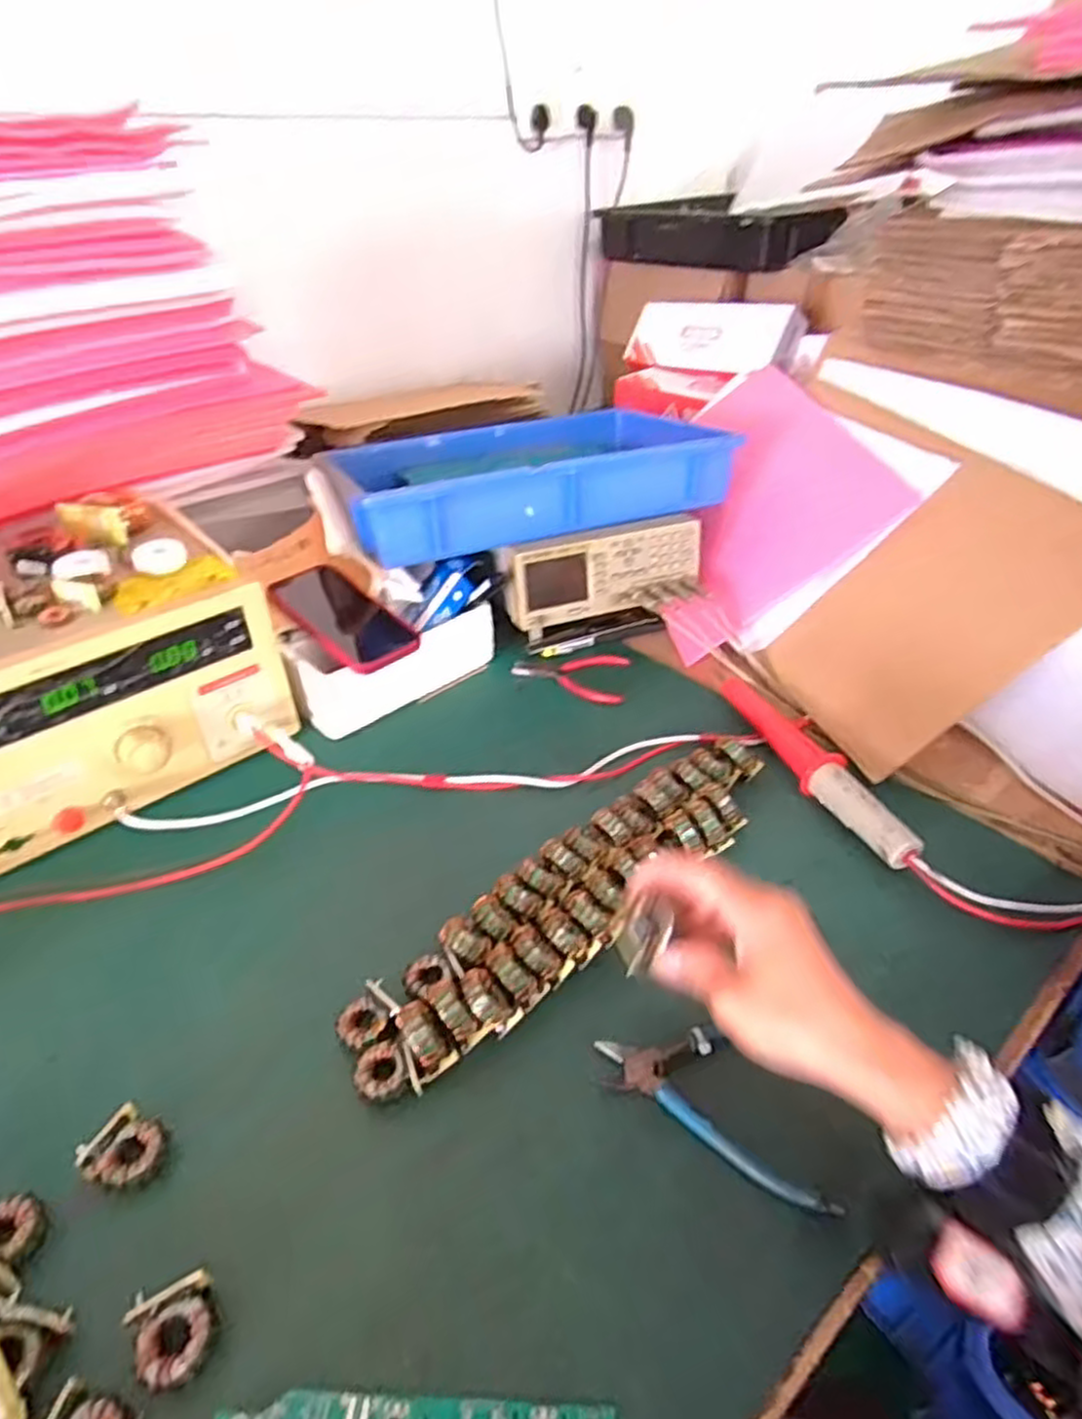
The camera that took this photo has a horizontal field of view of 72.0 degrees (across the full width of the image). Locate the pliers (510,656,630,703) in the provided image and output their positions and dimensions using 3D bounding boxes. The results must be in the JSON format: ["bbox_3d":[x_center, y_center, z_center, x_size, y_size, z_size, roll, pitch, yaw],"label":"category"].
[{"bbox_3d":[0.029,-0.037,0.806,0.125,0.013,0.082,7,38,11],"label":"pliers"}]

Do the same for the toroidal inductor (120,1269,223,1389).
[{"bbox_3d":[-0.173,0.299,0.355,0.035,0.024,0.040,-19,41,-22],"label":"toroidal inductor"}]

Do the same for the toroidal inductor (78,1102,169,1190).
[{"bbox_3d":[-0.232,0.249,0.418,0.037,0.021,0.036,20,42,26],"label":"toroidal inductor"}]

